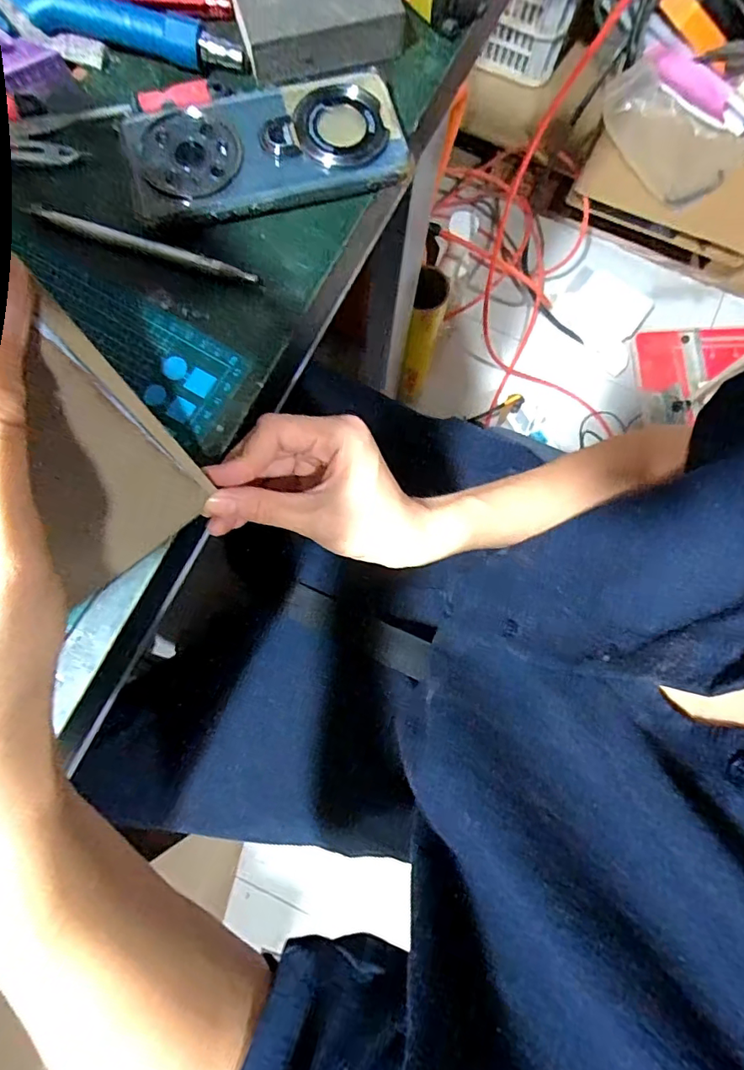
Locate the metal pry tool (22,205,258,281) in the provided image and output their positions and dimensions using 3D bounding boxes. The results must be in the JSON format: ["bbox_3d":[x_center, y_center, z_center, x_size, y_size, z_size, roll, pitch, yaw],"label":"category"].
[{"bbox_3d":[-0.134,-0.169,0.303,0.139,0.008,0.007,17,79,2],"label":"metal pry tool"}]

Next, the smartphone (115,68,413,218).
[{"bbox_3d":[-0.063,-0.236,0.312,0.160,0.017,0.080,-14,80,-4],"label":"smartphone"}]

